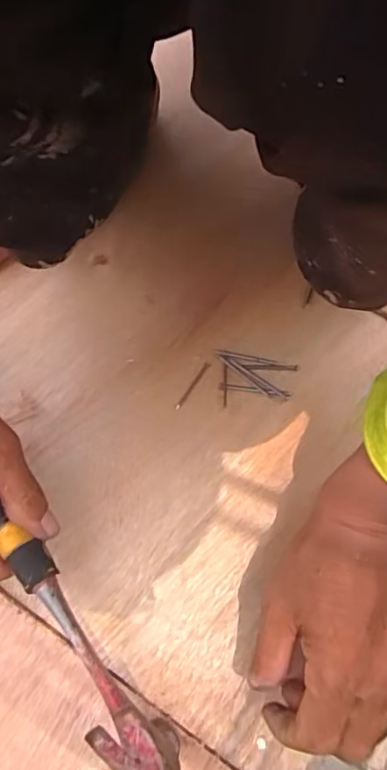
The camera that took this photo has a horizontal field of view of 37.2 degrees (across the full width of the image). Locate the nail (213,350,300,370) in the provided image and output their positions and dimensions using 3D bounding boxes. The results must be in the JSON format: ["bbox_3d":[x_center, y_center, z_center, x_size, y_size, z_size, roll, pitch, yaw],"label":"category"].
[{"bbox_3d":[0.047,-0.019,0.428,0.061,0.004,0.005,13,70,6],"label":"nail"}]

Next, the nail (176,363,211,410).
[{"bbox_3d":[-0.001,0.000,0.423,0.004,0.004,0.042,33,73,12],"label":"nail"}]

